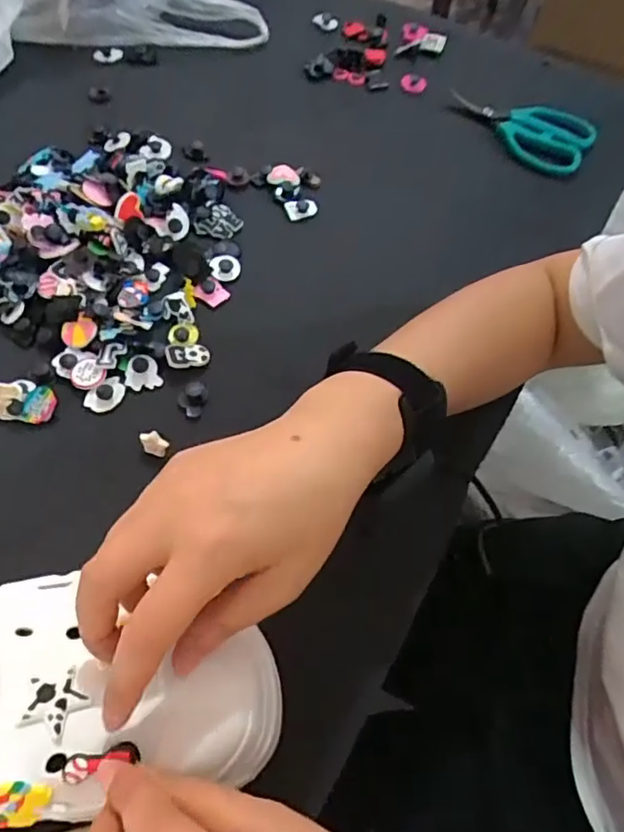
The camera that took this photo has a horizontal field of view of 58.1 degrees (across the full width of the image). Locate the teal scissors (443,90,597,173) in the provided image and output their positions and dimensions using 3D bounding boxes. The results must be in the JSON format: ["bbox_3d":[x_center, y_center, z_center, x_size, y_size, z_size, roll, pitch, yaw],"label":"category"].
[{"bbox_3d":[0.203,-0.286,0.558,0.145,0.018,0.080,22,66,11],"label":"teal scissors"}]

